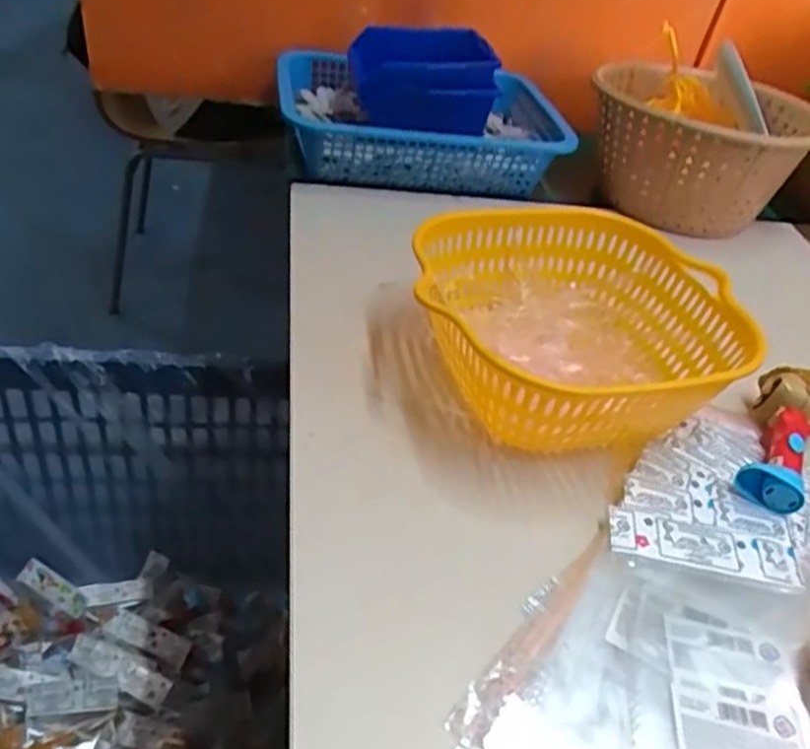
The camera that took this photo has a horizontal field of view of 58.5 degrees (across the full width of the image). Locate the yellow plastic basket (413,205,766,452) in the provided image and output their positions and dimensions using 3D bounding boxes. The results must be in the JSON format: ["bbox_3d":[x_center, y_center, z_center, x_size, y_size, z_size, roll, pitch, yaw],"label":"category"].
[{"bbox_3d":[0.107,-0.030,0.482,0.199,0.080,0.198,6,39,-5],"label":"yellow plastic basket"}]

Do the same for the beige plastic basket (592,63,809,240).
[{"bbox_3d":[0.285,-0.236,0.749,0.195,0.105,0.204,18,39,9],"label":"beige plastic basket"}]

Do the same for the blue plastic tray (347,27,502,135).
[{"bbox_3d":[0.013,-0.294,0.708,0.128,0.068,0.125,-2,40,-15],"label":"blue plastic tray"}]

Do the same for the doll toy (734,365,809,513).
[{"bbox_3d":[0.239,0.036,0.458,0.044,0.031,0.111,28,42,20],"label":"doll toy"}]

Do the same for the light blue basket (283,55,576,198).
[{"bbox_3d":[0.018,-0.258,0.748,0.296,0.072,0.199,3,39,-8],"label":"light blue basket"}]

